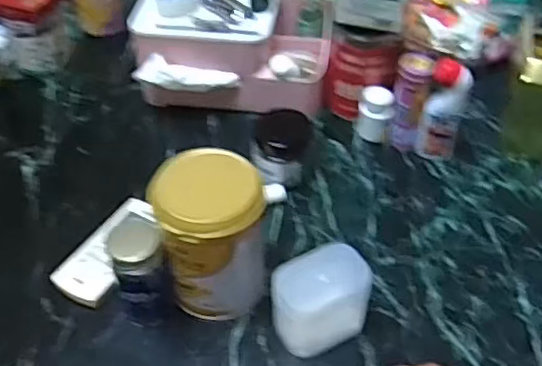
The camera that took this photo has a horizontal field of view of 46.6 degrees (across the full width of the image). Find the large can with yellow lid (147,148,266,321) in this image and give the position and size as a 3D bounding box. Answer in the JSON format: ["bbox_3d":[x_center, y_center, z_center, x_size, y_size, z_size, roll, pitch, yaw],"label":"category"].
[{"bbox_3d":[-0.055,0.054,0.598,0.096,0.146,0.090,0,46,0],"label":"large can with yellow lid"}]

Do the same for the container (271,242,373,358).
[{"bbox_3d":[0.049,0.111,0.588,0.092,0.081,0.056,-17,48,-15],"label":"container"}]

